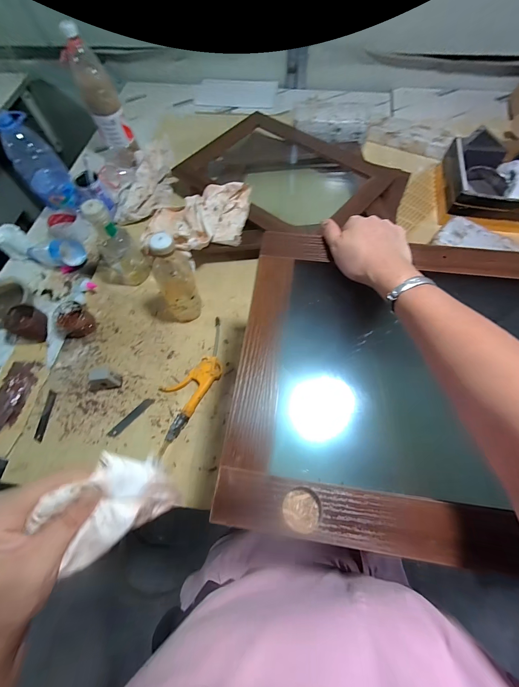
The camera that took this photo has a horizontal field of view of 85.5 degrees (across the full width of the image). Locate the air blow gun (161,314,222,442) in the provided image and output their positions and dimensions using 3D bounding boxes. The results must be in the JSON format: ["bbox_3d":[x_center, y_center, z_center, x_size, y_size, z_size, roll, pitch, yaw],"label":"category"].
[{"bbox_3d":[-0.127,0.062,0.564,0.090,0.023,0.249,30,69,14],"label":"air blow gun"}]

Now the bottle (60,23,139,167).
[{"bbox_3d":[-0.418,-0.645,0.759,0.091,0.282,0.088,-18,65,-5],"label":"bottle"}]

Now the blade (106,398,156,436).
[{"bbox_3d":[-0.248,0.141,0.543,0.020,0.004,0.097,38,70,27],"label":"blade"}]

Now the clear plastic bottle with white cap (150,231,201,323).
[{"bbox_3d":[-0.162,-0.120,0.545,0.077,0.212,0.060,-26,67,-10],"label":"clear plastic bottle with white cap"}]

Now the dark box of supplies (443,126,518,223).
[{"bbox_3d":[0.642,-0.416,0.705,0.312,0.078,0.245,11,66,8],"label":"dark box of supplies"}]

